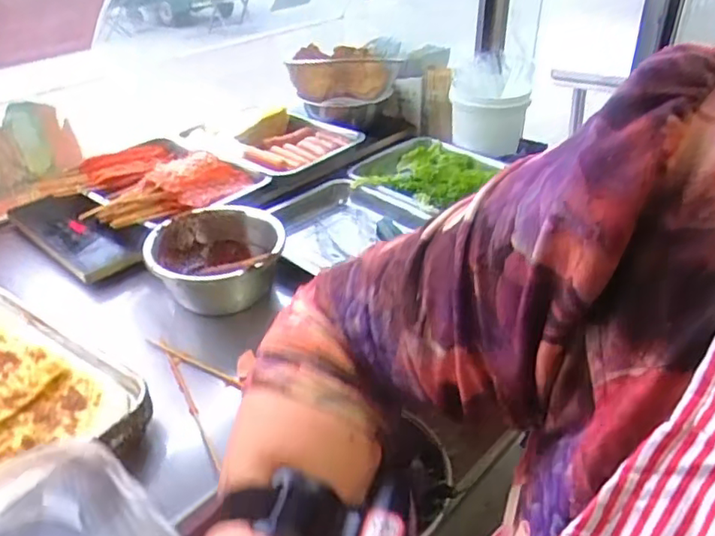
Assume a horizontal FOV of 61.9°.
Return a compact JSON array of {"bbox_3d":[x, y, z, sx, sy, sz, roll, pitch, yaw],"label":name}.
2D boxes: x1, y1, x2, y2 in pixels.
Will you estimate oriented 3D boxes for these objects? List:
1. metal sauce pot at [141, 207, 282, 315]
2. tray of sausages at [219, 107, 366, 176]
[{"bbox_3d":[-0.205,-0.005,0.883,0.186,0.098,0.189,-2,31,1],"label":"metal sauce pot"},{"bbox_3d":[-0.140,-0.252,1.224,0.224,0.065,0.241,19,37,31],"label":"tray of sausages"}]

